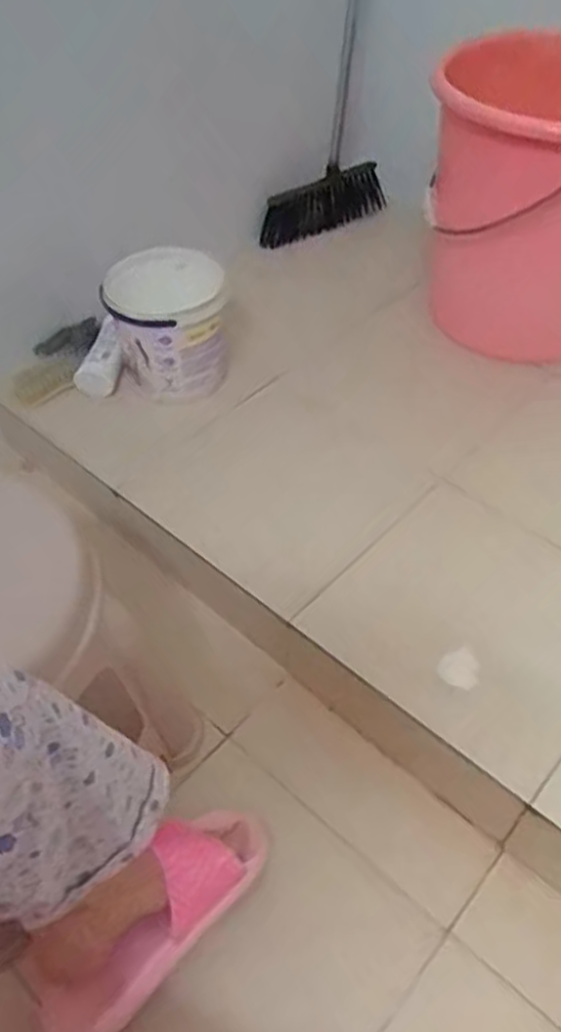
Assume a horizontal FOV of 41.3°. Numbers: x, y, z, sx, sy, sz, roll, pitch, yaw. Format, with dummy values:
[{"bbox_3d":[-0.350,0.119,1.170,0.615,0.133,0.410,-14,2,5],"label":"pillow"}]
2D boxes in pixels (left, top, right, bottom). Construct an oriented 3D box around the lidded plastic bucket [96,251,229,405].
[{"bbox_3d":[-0.158,-0.277,1.059,0.156,0.168,0.196,-10,50,-7],"label":"lidded plastic bucket"}]

